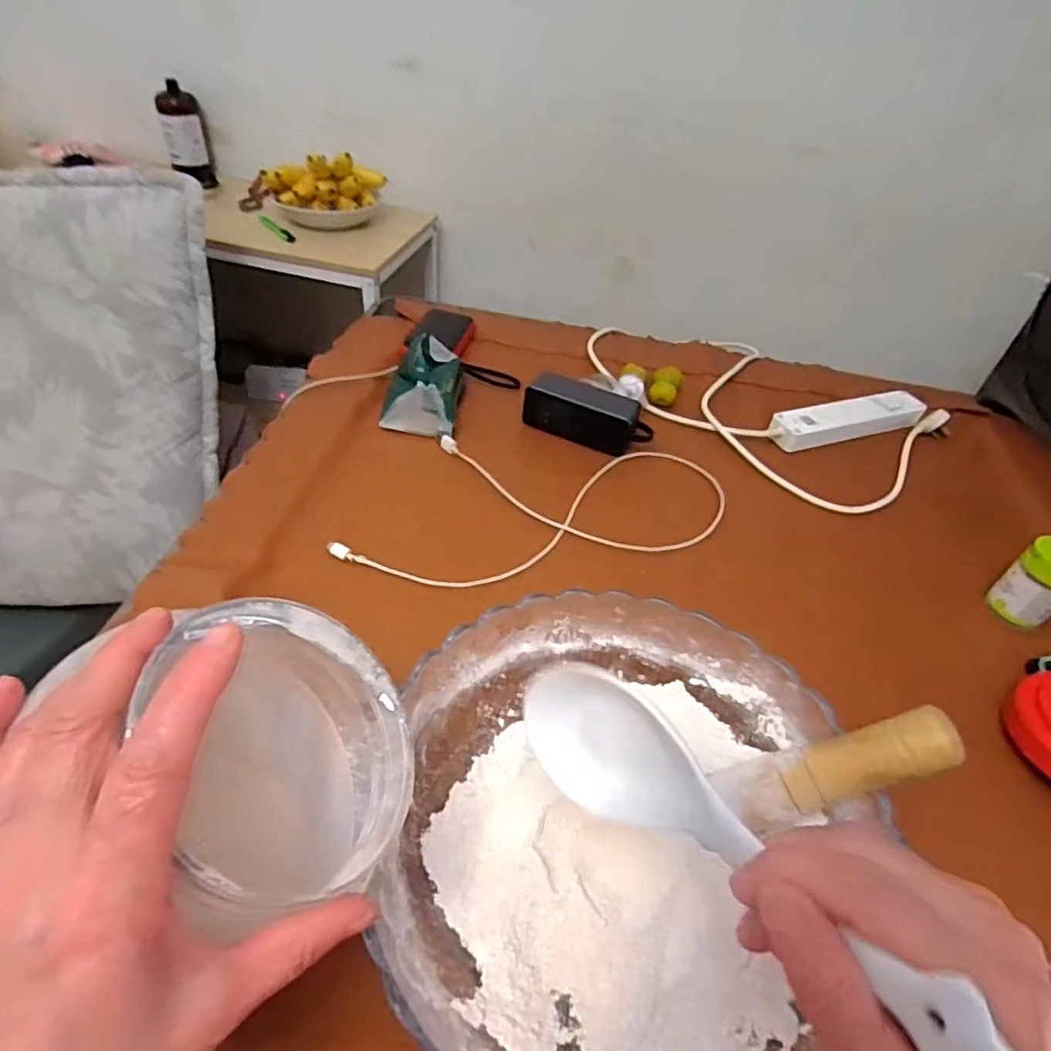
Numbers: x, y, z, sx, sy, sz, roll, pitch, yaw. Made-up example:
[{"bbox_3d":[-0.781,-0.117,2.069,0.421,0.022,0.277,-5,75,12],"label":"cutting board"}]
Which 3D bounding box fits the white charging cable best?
[{"bbox_3d":[0.017,-0.019,0.640,0.391,0.017,0.196,2,49,-6],"label":"white charging cable"}]

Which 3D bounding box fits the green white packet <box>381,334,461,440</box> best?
[{"bbox_3d":[-0.120,-0.168,0.727,0.083,0.060,0.128,5,44,-3],"label":"green white packet"}]

